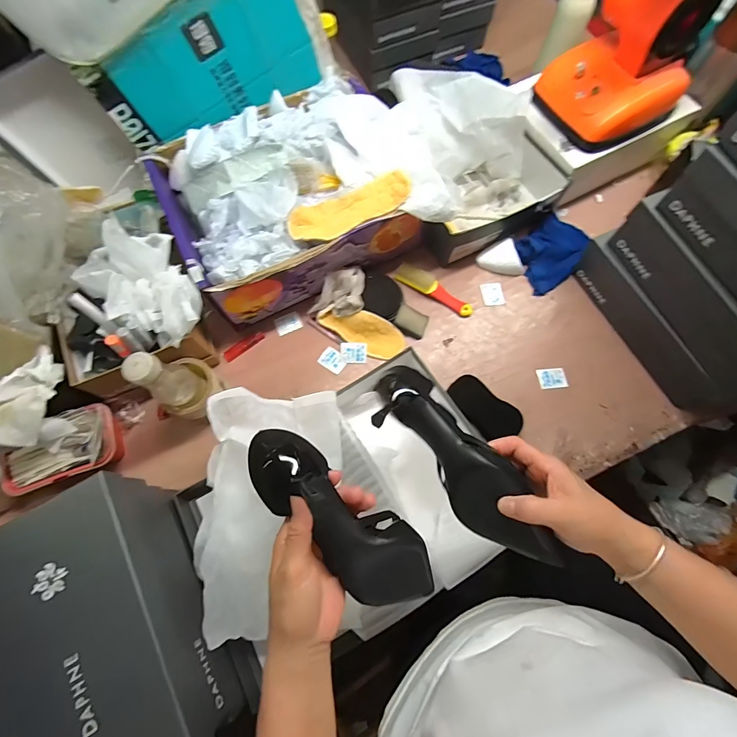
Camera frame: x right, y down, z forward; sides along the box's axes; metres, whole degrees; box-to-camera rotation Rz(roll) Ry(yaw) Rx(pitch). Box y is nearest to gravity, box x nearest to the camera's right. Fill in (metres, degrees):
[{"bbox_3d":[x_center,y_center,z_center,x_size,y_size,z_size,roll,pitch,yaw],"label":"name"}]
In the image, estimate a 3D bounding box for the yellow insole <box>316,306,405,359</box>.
[{"bbox_3d":[-0.010,-0.071,0.681,0.154,0.015,0.065,30,102,-4],"label":"yellow insole"}]

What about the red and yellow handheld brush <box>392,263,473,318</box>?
[{"bbox_3d":[0.123,-0.146,0.710,0.153,0.023,0.035,29,74,10],"label":"red and yellow handheld brush"}]

